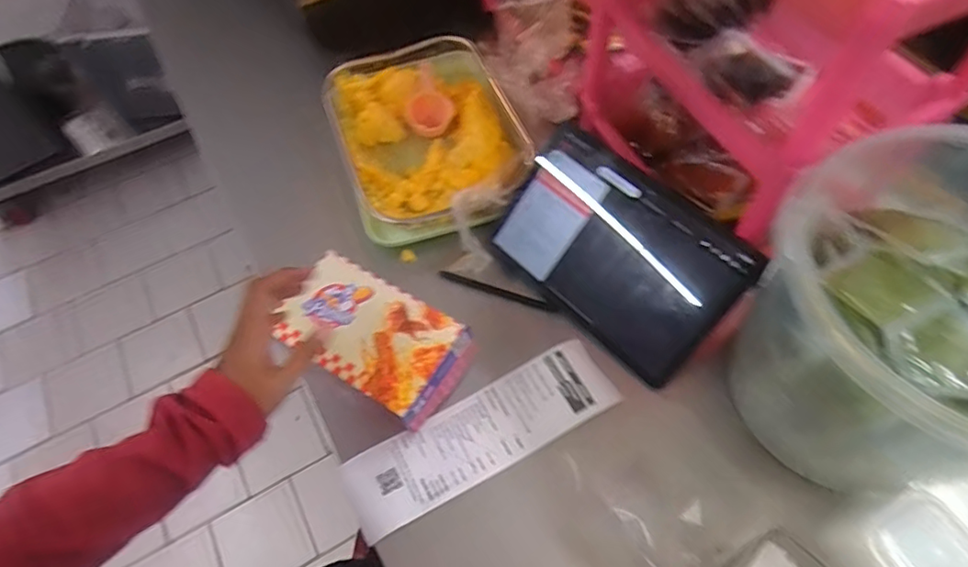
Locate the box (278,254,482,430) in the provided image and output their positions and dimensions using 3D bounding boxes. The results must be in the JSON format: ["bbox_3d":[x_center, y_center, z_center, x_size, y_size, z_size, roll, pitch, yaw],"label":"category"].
[{"bbox_3d":[-0.112,0.057,0.570,0.177,0.067,0.107,28,65,18],"label":"box"}]

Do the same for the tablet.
[{"bbox_3d":[0.131,-0.031,0.574,0.246,0.014,0.162,43,111,22],"label":"tablet"}]

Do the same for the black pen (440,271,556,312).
[{"bbox_3d":[0.014,0.008,0.634,0.136,0.013,0.010,19,62,14],"label":"black pen"}]

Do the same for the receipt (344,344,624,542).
[{"bbox_3d":[-0.001,0.146,0.543,0.266,0.008,0.079,-27,63,-11],"label":"receipt"}]

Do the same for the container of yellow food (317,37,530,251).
[{"bbox_3d":[-0.076,-0.199,0.724,0.218,0.069,0.326,-18,60,-8],"label":"container of yellow food"}]

